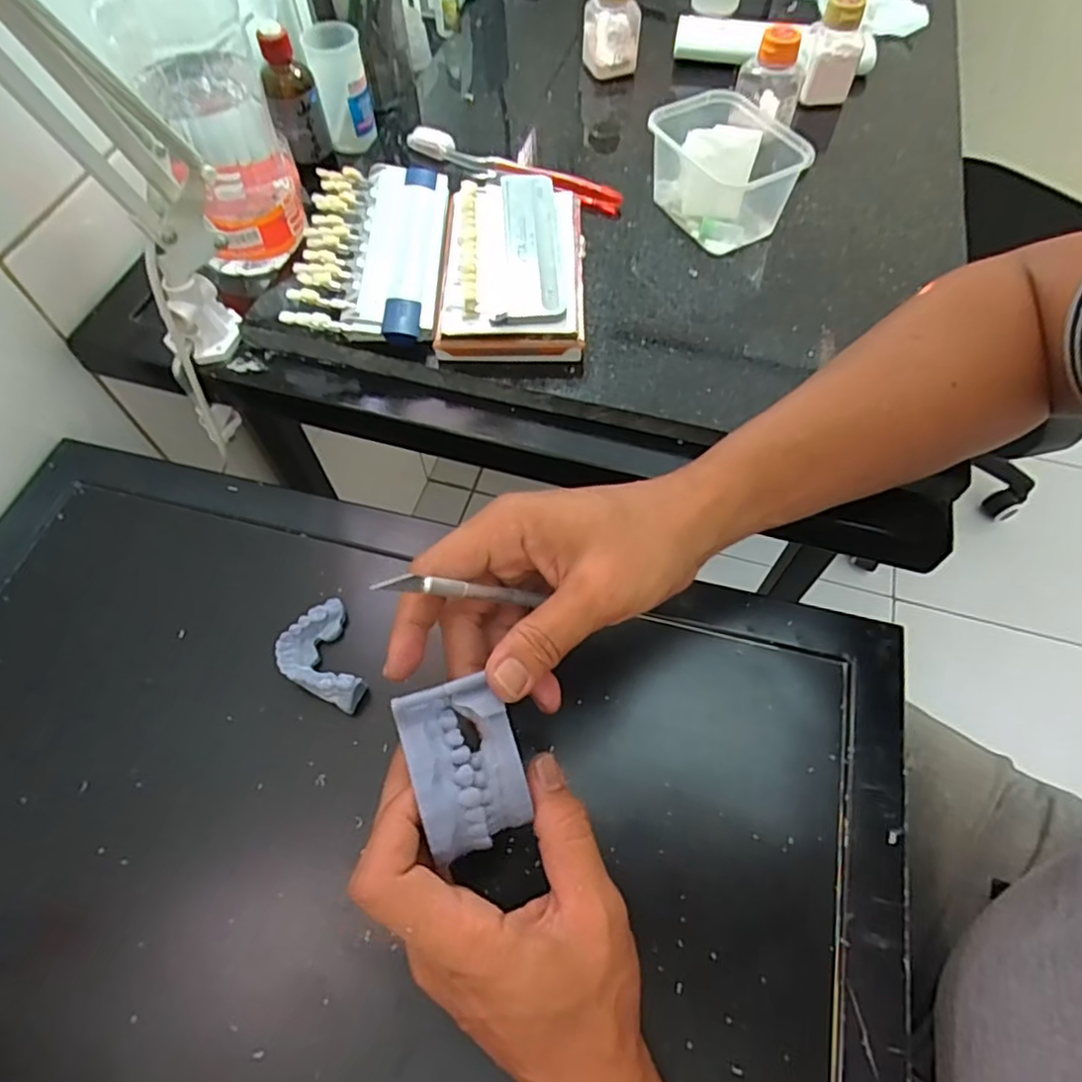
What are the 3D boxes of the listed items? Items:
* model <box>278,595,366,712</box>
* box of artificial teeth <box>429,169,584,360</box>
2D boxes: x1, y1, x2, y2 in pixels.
[{"bbox_3d":[-0.131,0.072,0.385,0.041,0.021,0.067,-21,64,-10],"label":"model"},{"bbox_3d":[-0.020,-0.191,0.442,0.094,0.034,0.153,0,61,0],"label":"box of artificial teeth"}]

